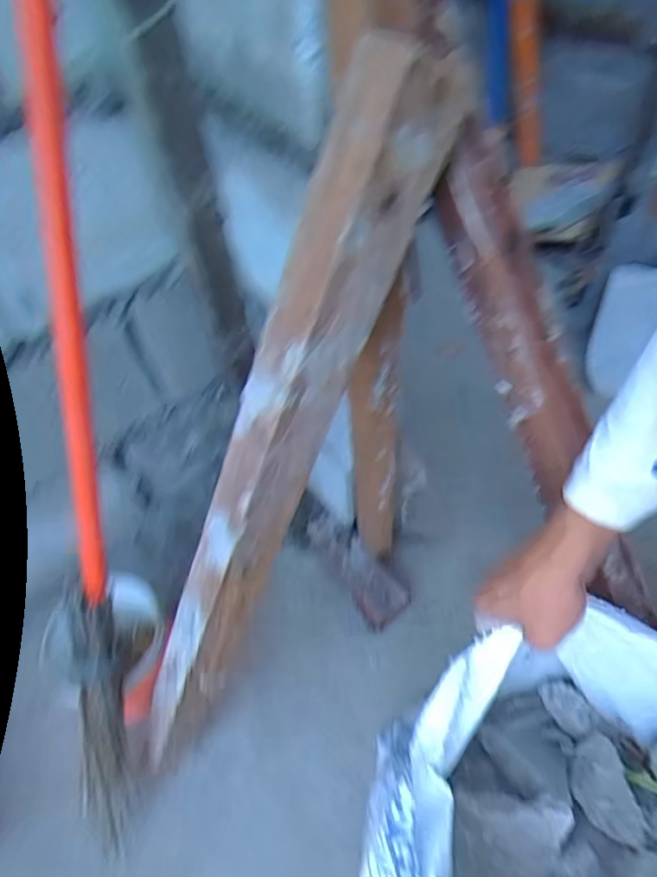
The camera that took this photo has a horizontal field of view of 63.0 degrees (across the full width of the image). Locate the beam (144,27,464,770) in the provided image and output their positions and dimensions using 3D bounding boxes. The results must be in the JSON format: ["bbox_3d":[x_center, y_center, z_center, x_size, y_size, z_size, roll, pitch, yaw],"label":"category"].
[{"bbox_3d":[-0.078,0.063,0.486,0.067,0.710,0.055,37,33,21],"label":"beam"}]

